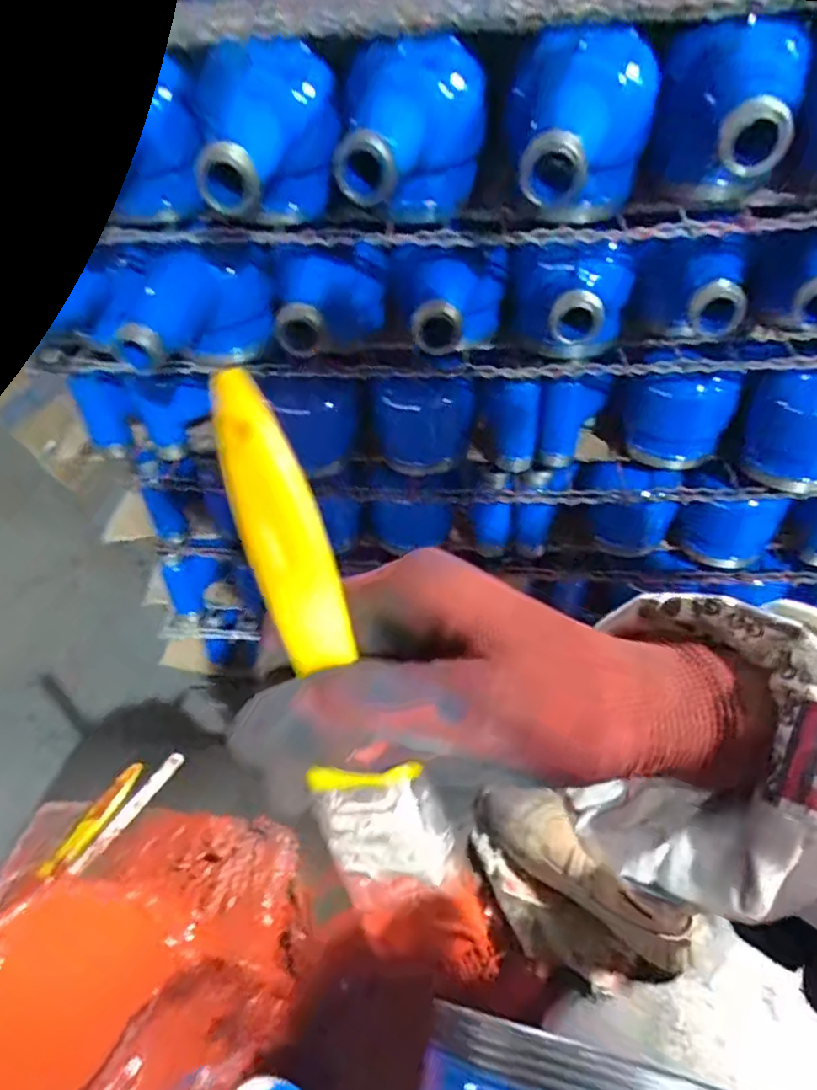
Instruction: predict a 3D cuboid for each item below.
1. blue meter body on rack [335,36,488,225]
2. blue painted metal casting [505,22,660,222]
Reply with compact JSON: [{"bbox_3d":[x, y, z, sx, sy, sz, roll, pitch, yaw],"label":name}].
[{"bbox_3d":[0.003,-0.217,0.335,0.076,0.085,0.092,-1,44,6],"label":"blue meter body on rack"},{"bbox_3d":[0.093,-0.217,0.329,0.063,0.087,0.103,9,46,16],"label":"blue painted metal casting"}]

